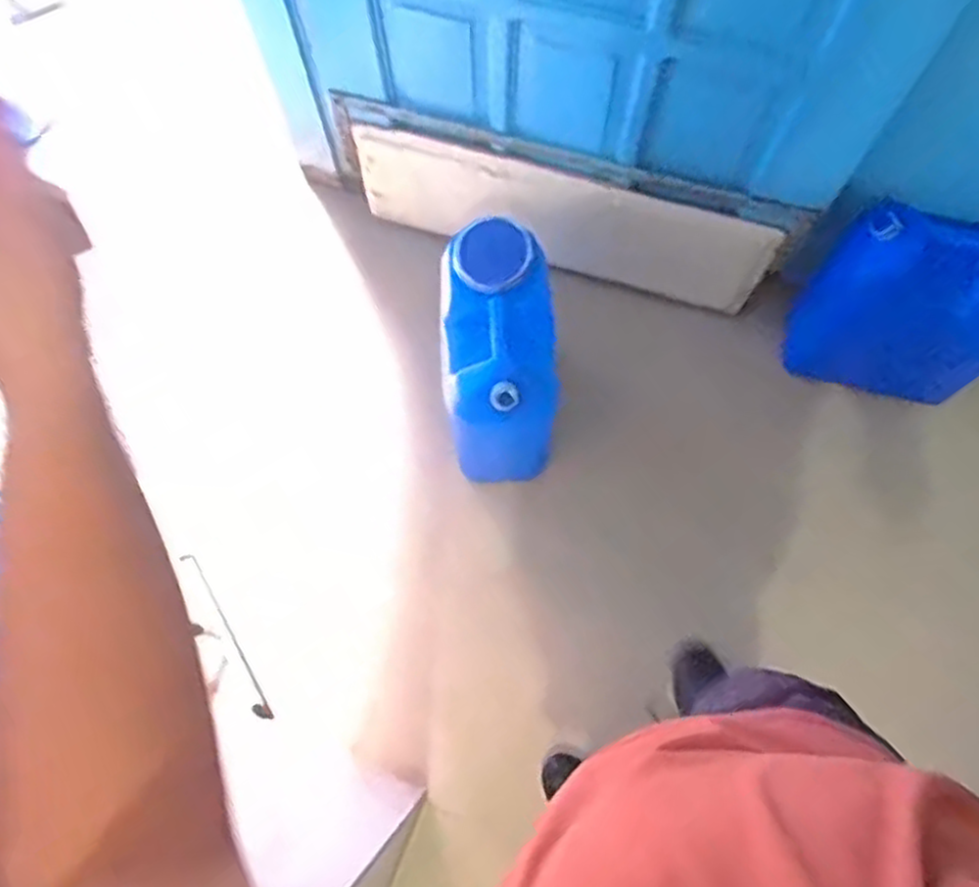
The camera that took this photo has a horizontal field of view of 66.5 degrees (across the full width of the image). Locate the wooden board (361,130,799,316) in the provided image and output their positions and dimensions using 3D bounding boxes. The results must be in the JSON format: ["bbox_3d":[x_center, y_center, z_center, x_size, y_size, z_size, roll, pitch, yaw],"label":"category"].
[{"bbox_3d":[0.127,-0.431,1.430,0.803,0.259,0.044,18,73,6],"label":"wooden board"}]

